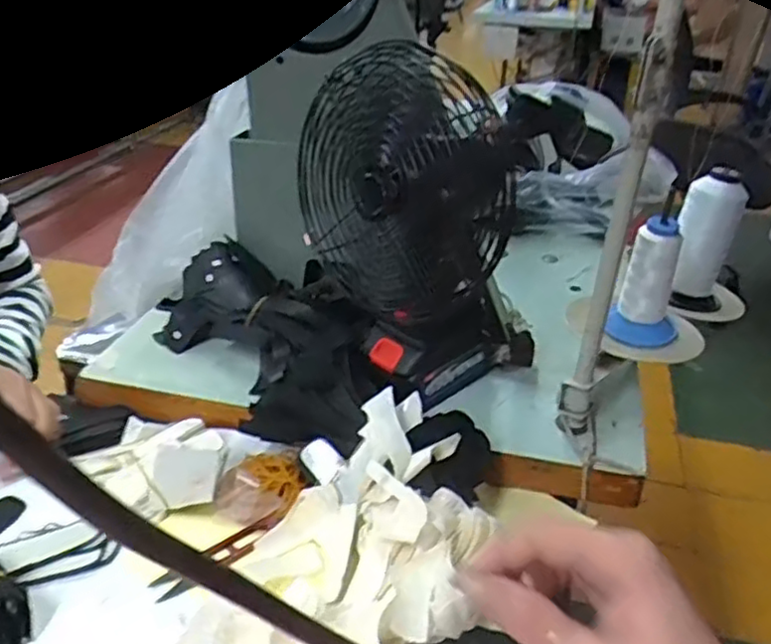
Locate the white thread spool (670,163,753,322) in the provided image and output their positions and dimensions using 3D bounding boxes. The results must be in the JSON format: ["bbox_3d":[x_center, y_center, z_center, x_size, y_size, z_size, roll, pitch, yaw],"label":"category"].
[{"bbox_3d":[0.352,-0.079,0.747,0.081,0.146,0.075,14,33,19],"label":"white thread spool"}]

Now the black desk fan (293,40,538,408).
[{"bbox_3d":[0.039,-0.090,0.638,0.160,0.294,0.173,27,39,35],"label":"black desk fan"}]

